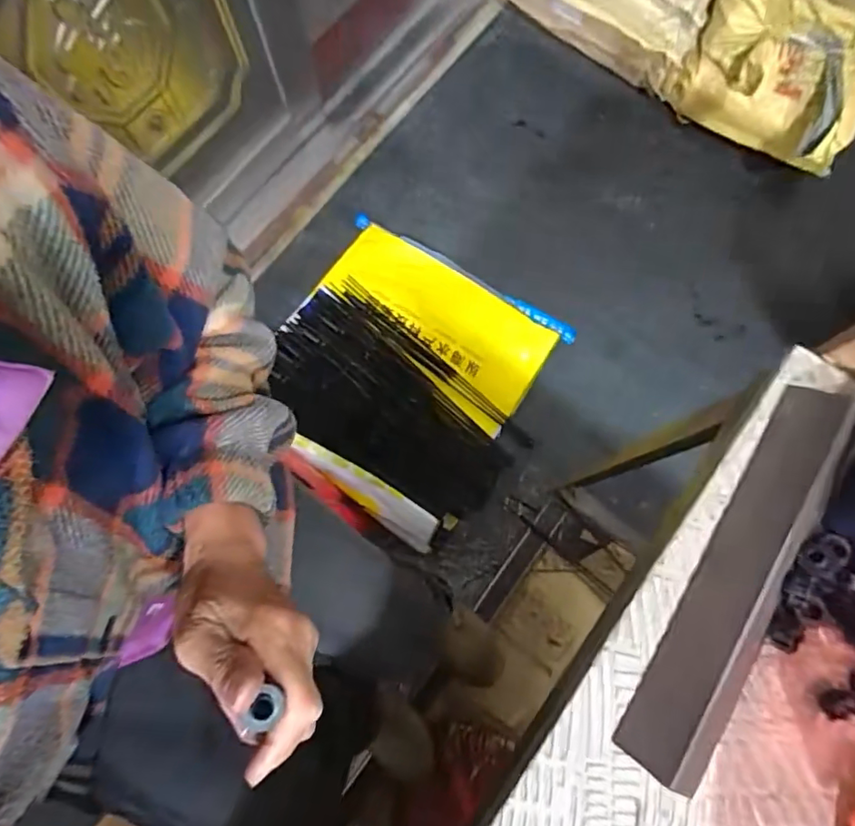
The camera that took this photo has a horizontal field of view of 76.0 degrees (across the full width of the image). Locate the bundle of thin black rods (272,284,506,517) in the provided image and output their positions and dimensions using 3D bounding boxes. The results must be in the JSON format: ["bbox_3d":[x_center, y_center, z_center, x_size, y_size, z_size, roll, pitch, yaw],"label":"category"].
[{"bbox_3d":[-0.079,-0.023,1.088,0.531,0.047,0.308,43,68,8],"label":"bundle of thin black rods"}]

